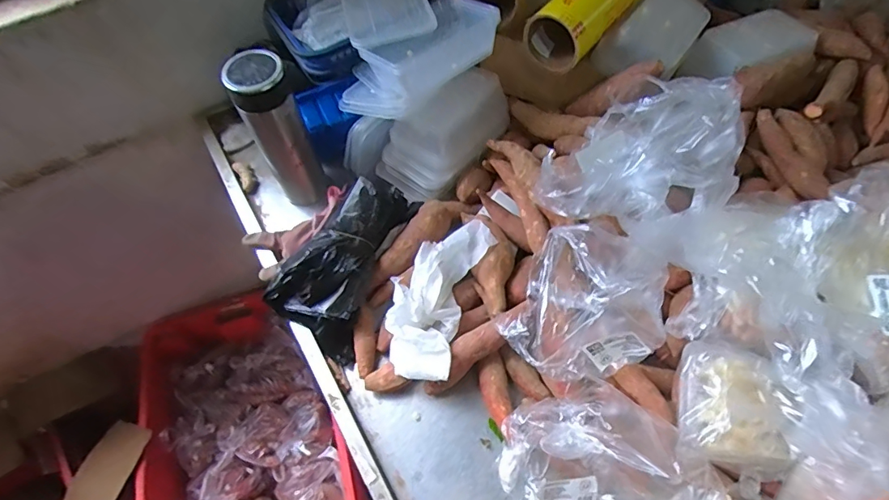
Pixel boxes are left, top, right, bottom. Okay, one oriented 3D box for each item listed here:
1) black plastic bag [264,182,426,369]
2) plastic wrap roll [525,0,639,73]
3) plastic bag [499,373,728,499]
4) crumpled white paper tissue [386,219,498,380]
[{"bbox_3d":[-0.126,0.013,0.614,0.124,0.059,0.232,24,76,16],"label":"black plastic bag"},{"bbox_3d":[0.228,-0.361,0.677,0.080,0.094,0.253,38,68,22],"label":"plastic wrap roll"},{"bbox_3d":[0.158,0.212,0.460,0.192,0.092,0.129,31,66,19],"label":"plastic bag"},{"bbox_3d":[-0.010,0.051,0.582,0.095,0.056,0.209,17,62,12],"label":"crumpled white paper tissue"}]

